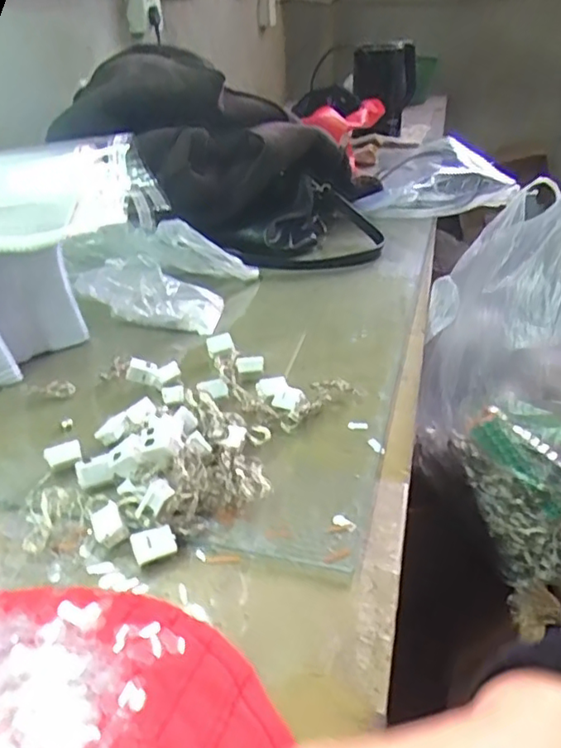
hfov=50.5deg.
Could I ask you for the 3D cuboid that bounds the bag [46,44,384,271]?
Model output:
[{"bbox_3d":[-0.057,-0.341,0.918,0.433,0.232,0.276,1,31,6],"label":"bag"}]

